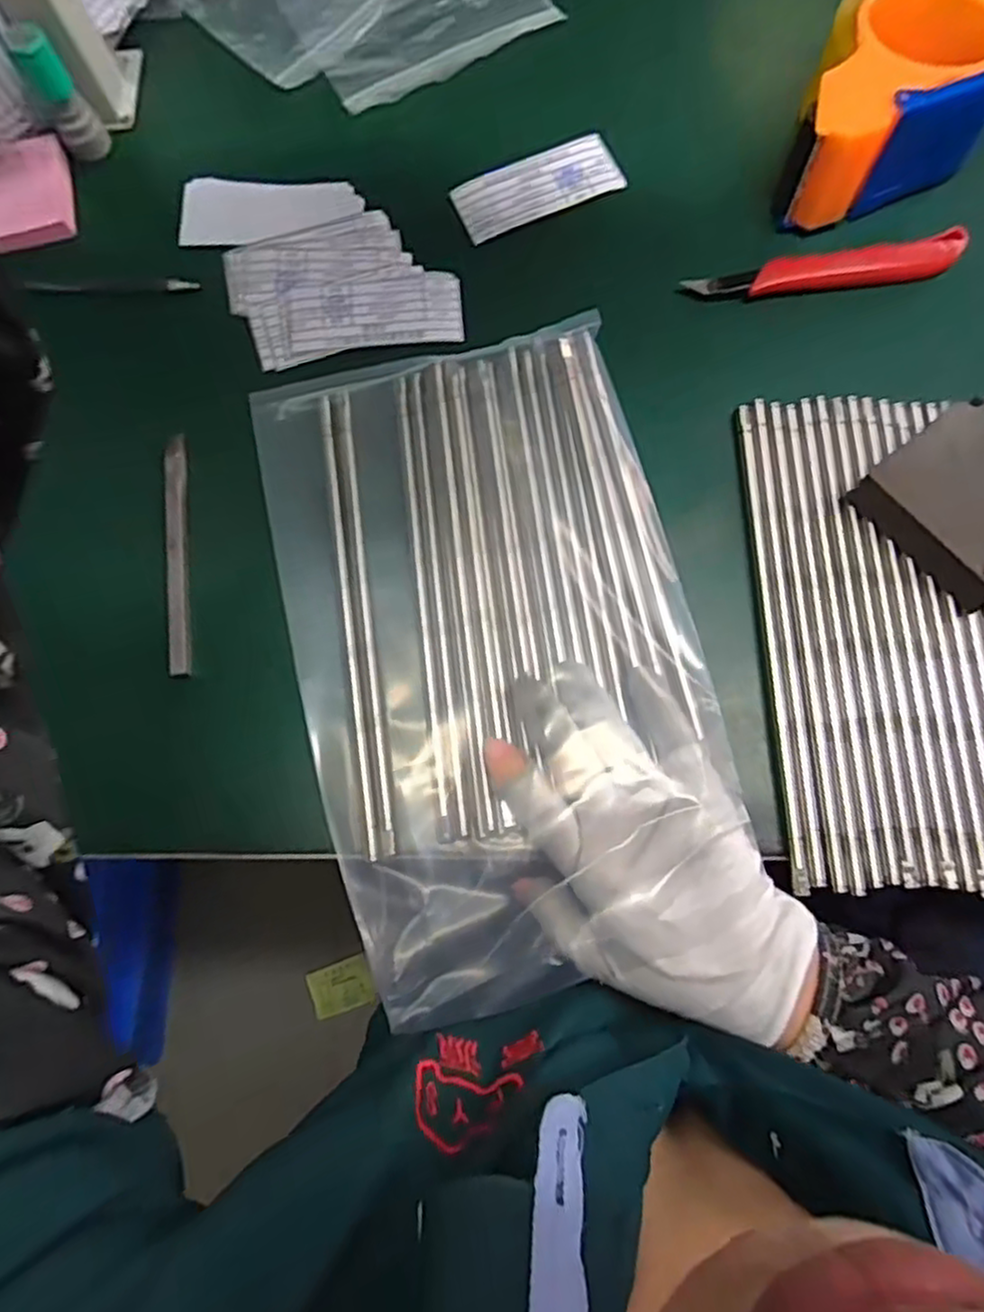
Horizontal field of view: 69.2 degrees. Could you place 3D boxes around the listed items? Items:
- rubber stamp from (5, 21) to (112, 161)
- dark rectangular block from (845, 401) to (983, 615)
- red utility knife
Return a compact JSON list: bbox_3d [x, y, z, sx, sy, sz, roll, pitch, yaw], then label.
[{"bbox_3d":[-0.251,-0.326,0.414,0.025,0.066,0.026,-31,76,-3],"label":"rubber stamp"},{"bbox_3d":[0.229,-0.073,0.344,0.070,0.035,0.081,-38,78,-7],"label":"dark rectangular block"},{"bbox_3d":[0.188,-0.213,0.398,0.151,0.020,0.026,-12,76,1],"label":"red utility knife"}]

